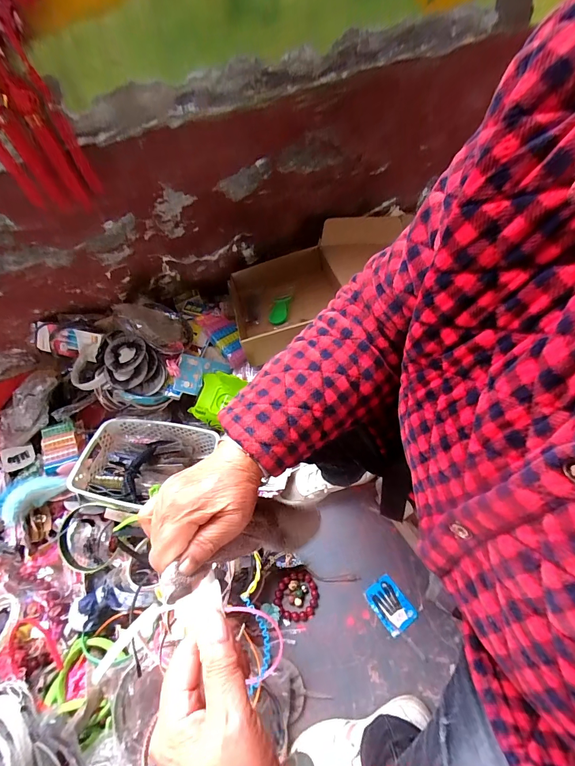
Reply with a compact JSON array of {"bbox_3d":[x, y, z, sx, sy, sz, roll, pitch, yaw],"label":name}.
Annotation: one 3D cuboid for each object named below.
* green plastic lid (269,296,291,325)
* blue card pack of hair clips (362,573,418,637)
[{"bbox_3d":[-0.020,-0.197,0.908,0.047,0.033,0.109,5,46,7],"label":"green plastic lid"},{"bbox_3d":[0.200,0.432,0.665,0.065,0.004,0.088,-34,62,-15],"label":"blue card pack of hair clips"}]

